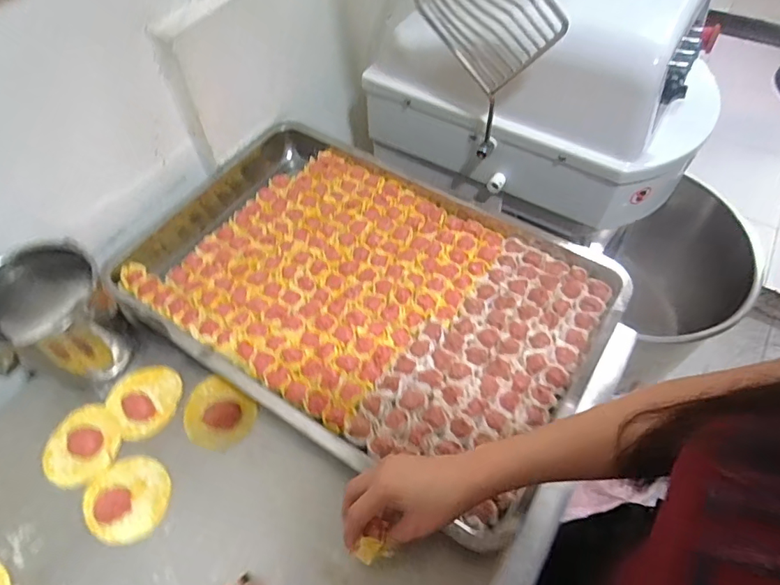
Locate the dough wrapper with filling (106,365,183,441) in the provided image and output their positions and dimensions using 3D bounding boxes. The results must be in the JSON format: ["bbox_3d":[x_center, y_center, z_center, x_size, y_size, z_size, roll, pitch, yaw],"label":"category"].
[{"bbox_3d":[-0.287,0.124,0.587,0.078,0.011,0.084,-34,61,-21],"label":"dough wrapper with filling"}]

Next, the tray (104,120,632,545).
[{"bbox_3d":[-0.048,-0.015,0.658,0.597,0.052,0.383,29,60,19],"label":"tray"}]

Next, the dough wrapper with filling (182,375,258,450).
[{"bbox_3d":[-0.201,0.141,0.576,0.081,0.010,0.073,28,59,18],"label":"dough wrapper with filling"}]

